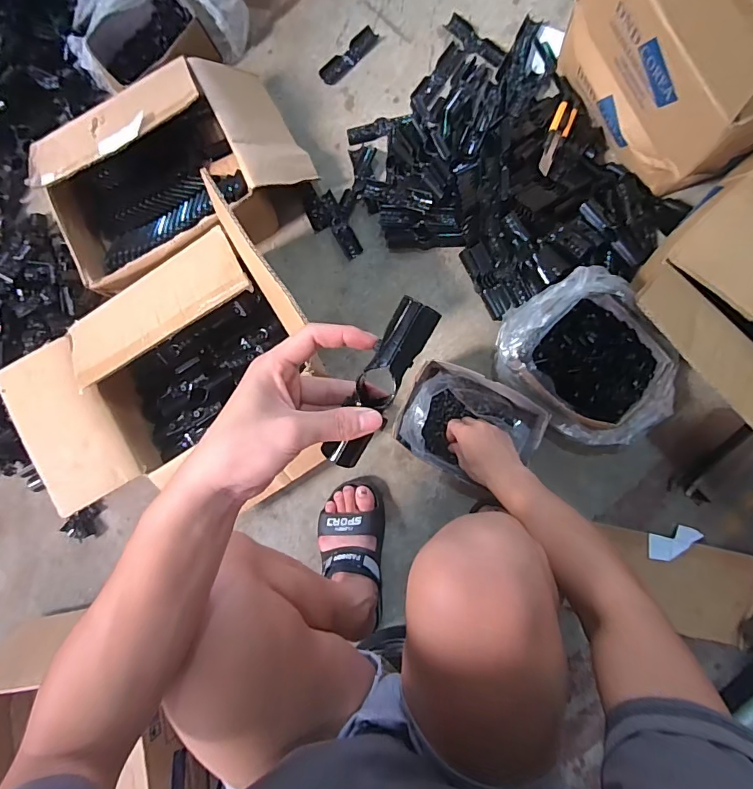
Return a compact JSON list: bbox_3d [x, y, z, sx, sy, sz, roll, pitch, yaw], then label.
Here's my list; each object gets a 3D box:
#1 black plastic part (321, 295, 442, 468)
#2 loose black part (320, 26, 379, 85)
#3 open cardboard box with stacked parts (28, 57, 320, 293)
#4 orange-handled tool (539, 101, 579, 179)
[{"bbox_3d":[0.002,-0.005,0.325,0.029,0.017,0.130,30,105,9],"label":"black plastic part"},{"bbox_3d":[-0.052,-0.639,0.853,0.129,0.009,0.037,-42,81,2],"label":"loose black part"},{"bbox_3d":[-0.341,-0.380,0.785,0.410,0.169,0.303,-25,82,5],"label":"open cardboard box with stacked parts"},{"bbox_3d":[0.291,-0.414,0.732,0.032,0.013,0.146,22,76,9],"label":"orange-handled tool"}]

